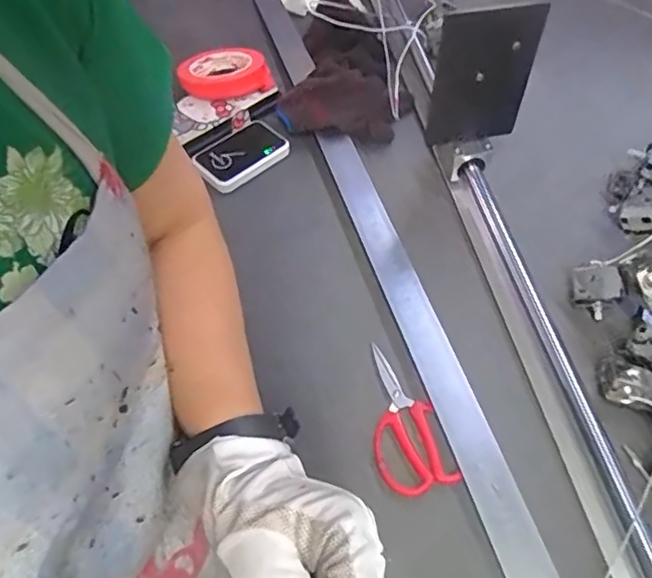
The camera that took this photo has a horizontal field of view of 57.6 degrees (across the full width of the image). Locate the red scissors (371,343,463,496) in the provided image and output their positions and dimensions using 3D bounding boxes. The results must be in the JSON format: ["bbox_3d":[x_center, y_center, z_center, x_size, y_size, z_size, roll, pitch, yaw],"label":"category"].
[{"bbox_3d":[0.062,0.109,0.516,0.065,0.008,0.136,-13,56,-8],"label":"red scissors"}]

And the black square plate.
[{"bbox_3d":[0.156,-0.208,0.592,0.100,0.139,0.011,-6,48,-8],"label":"black square plate"}]

